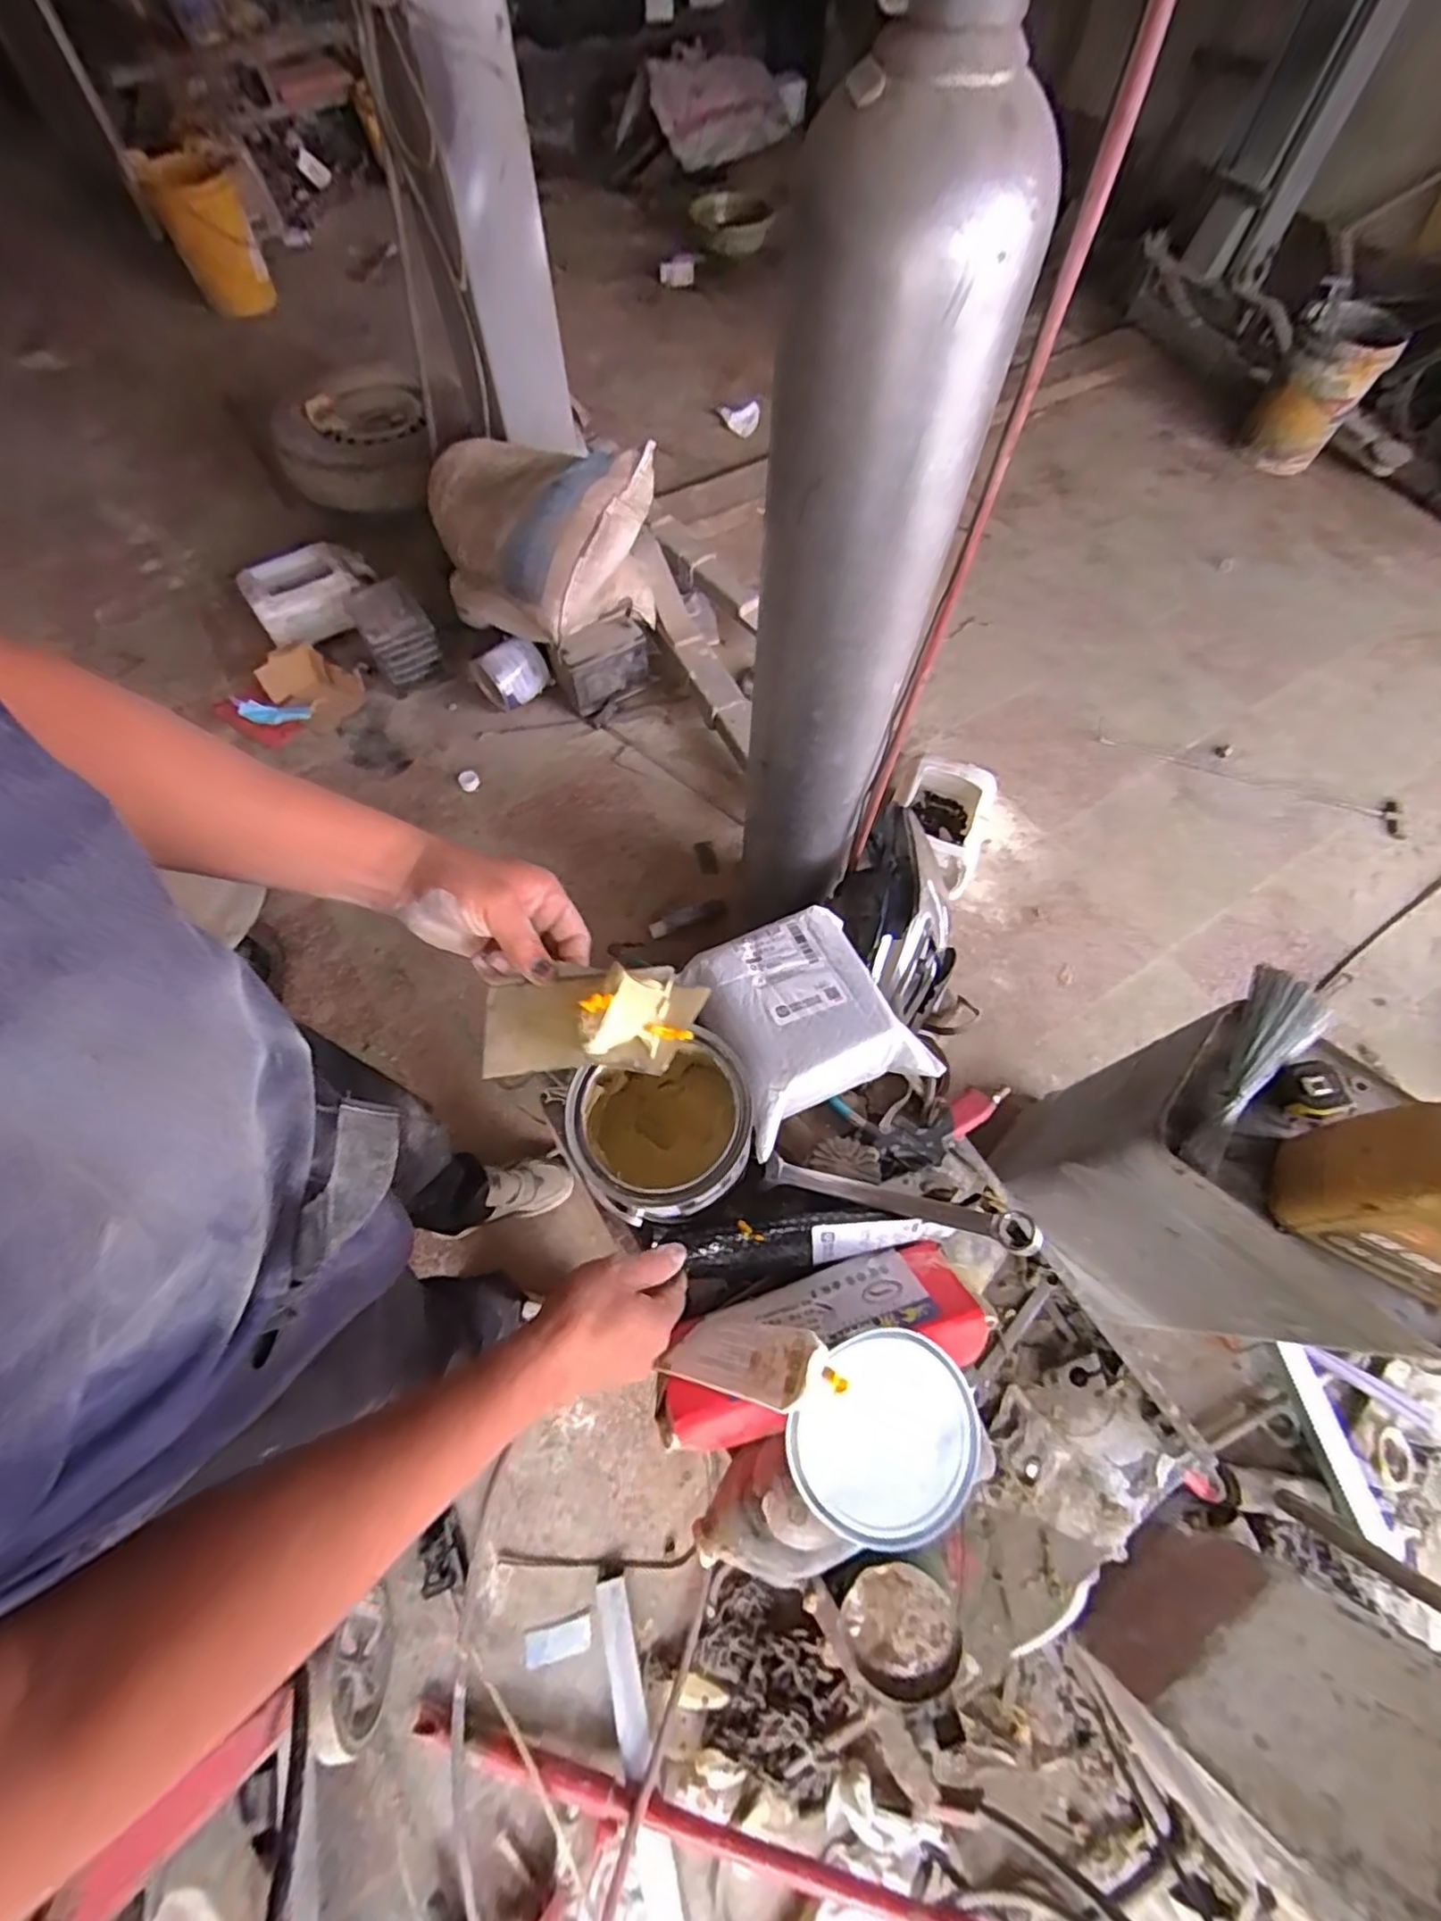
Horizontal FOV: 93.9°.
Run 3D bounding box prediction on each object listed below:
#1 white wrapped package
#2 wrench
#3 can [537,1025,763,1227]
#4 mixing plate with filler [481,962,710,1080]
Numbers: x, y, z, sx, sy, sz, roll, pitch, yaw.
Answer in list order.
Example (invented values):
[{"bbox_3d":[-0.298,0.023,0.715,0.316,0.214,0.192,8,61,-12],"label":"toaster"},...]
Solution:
[{"bbox_3d":[0.080,0.053,0.651,0.193,0.066,0.199,-24,68,-12],"label":"white wrapped package"},{"bbox_3d":[0.141,0.203,0.572,0.241,0.015,0.028,2,61,37],"label":"wrench"},{"bbox_3d":[-0.050,0.147,0.604,0.152,0.146,0.150,0,65,-1],"label":"can"},{"bbox_3d":[-0.089,0.036,0.458,0.147,0.048,0.079,-1,66,-1],"label":"mixing plate with filler"}]

